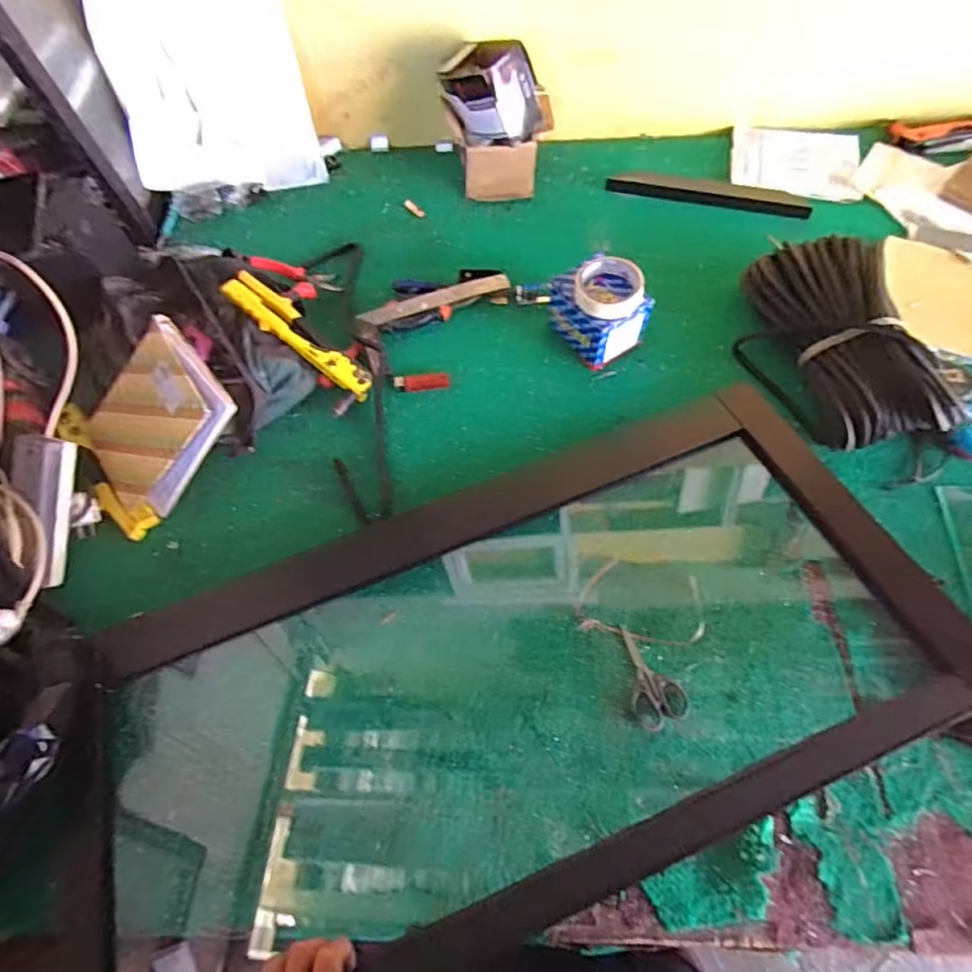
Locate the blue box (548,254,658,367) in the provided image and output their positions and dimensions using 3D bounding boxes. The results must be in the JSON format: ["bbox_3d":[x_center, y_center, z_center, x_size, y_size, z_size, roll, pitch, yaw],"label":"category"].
[{"bbox_3d":[0.161,-0.253,0.845,0.097,0.098,0.127,-39,69,-14],"label":"blue box"}]

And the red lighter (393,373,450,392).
[{"bbox_3d":[-0.094,-0.154,0.854,0.079,0.016,0.025,-9,65,-1],"label":"red lighter"}]

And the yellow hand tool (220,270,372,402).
[{"bbox_3d":[-0.260,-0.213,0.825,0.240,0.016,0.049,39,71,-5],"label":"yellow hand tool"}]

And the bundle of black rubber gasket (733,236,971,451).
[{"bbox_3d":[0.470,-0.200,0.791,0.188,0.086,0.323,-9,65,-1],"label":"bundle of black rubber gasket"}]

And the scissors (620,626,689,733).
[{"bbox_3d":[0.183,0.219,0.668,0.062,0.006,0.113,-24,66,-8],"label":"scissors"}]

